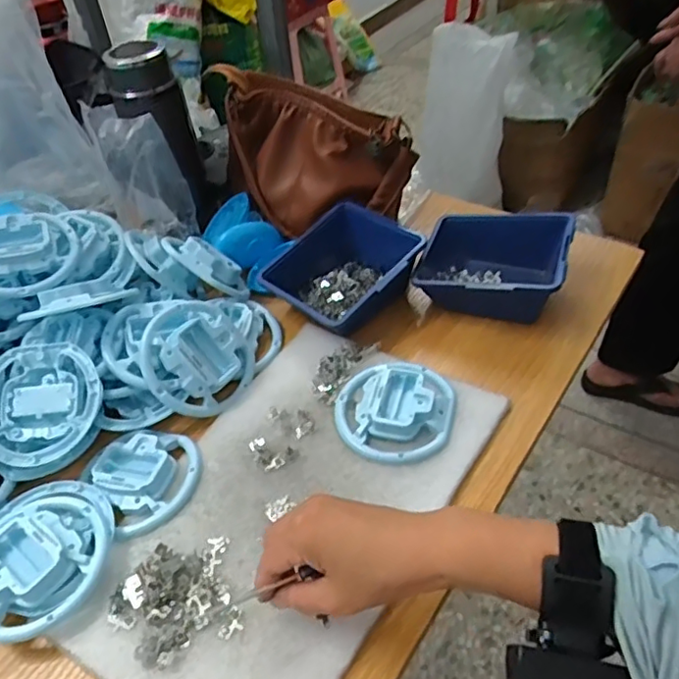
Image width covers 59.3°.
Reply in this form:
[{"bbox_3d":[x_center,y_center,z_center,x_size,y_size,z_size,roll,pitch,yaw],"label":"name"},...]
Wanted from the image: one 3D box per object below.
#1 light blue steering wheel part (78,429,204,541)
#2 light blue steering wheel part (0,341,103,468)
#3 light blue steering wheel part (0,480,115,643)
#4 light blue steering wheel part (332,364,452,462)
[{"bbox_3d":[-0.155,0.105,0.482,0.082,0.015,0.088,-32,50,-23],"label":"light blue steering wheel part"},{"bbox_3d":[-0.250,0.053,0.503,0.102,0.024,0.102,40,81,15],"label":"light blue steering wheel part"},{"bbox_3d":[-0.219,0.148,0.431,0.103,0.022,0.111,-35,51,-25],"label":"light blue steering wheel part"},{"bbox_3d":[0.045,0.058,0.504,0.098,0.022,0.092,-3,45,3],"label":"light blue steering wheel part"}]

